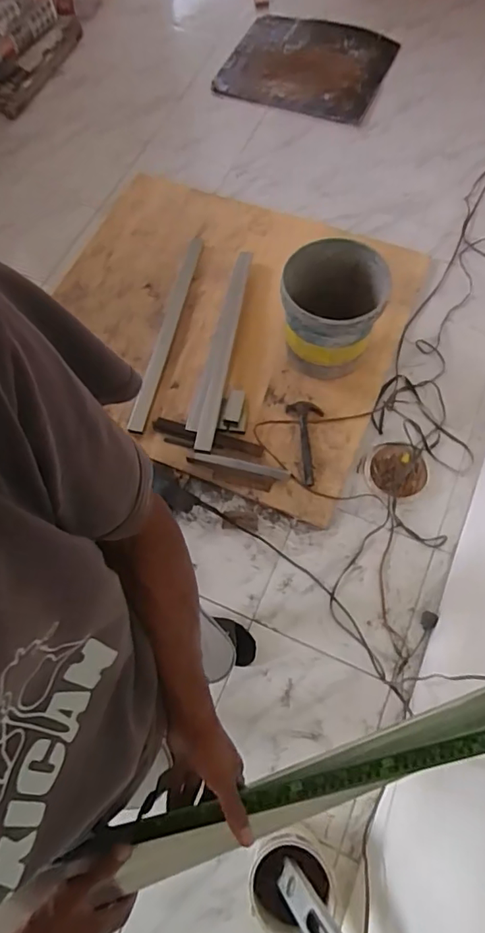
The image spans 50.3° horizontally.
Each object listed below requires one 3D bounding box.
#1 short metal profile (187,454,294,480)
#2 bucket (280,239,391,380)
[{"bbox_3d":[-0.011,-0.001,1.558,0.309,0.028,0.031,12,68,7],"label":"short metal profile"},{"bbox_3d":[0.270,-0.469,1.591,0.284,0.318,0.304,-1,67,2],"label":"bucket"}]

